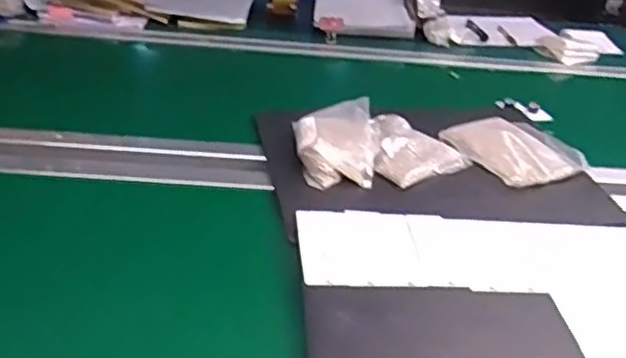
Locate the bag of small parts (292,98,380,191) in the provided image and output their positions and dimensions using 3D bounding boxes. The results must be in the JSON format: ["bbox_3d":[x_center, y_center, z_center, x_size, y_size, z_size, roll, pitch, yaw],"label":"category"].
[{"bbox_3d":[0.035,-0.060,0.999,0.120,0.039,0.180,6,32,0],"label":"bag of small parts"}]

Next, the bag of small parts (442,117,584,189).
[{"bbox_3d":[0.310,-0.051,1.056,0.158,0.024,0.188,-15,37,-29],"label":"bag of small parts"}]

